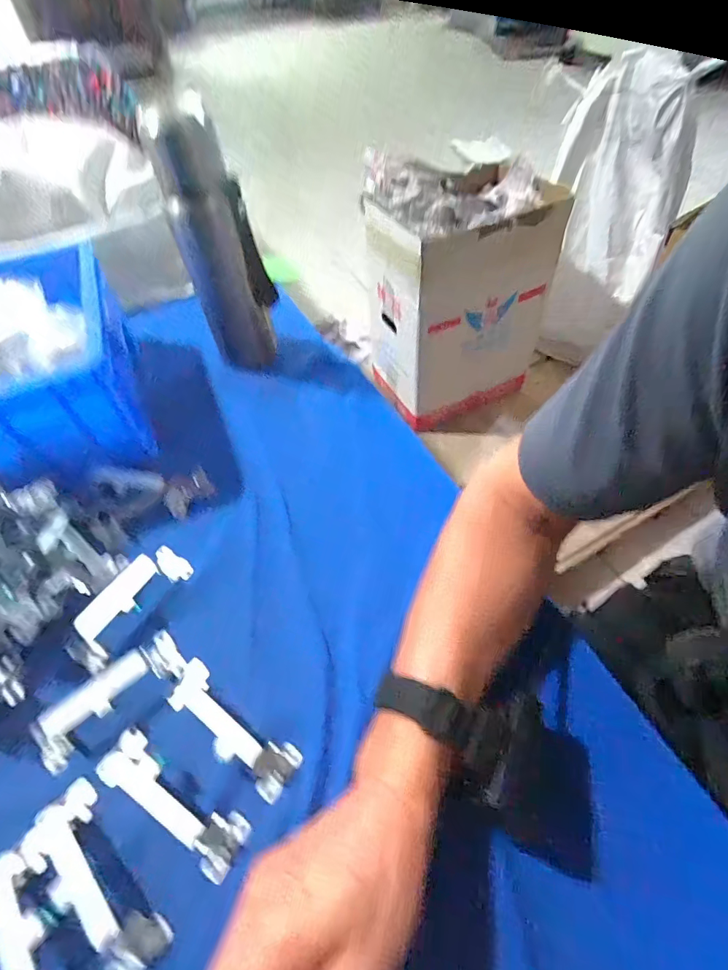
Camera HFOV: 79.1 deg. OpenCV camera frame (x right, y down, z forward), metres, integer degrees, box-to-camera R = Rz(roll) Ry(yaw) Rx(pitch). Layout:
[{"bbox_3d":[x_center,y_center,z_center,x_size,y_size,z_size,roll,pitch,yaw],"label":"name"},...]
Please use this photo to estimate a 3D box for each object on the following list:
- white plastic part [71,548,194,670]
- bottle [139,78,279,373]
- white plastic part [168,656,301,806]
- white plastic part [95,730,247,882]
[{"bbox_3d":[-0.192,0.092,0.358,0.035,0.035,0.103,25,60,18],"label":"white plastic part"},{"bbox_3d":[-0.141,-0.232,0.450,0.078,0.240,0.057,-23,57,-14],"label":"bottle"},{"bbox_3d":[-0.095,0.163,0.303,0.108,0.036,0.031,31,62,21],"label":"white plastic part"},{"bbox_3d":[-0.128,0.200,0.281,0.110,0.029,0.032,25,60,18],"label":"white plastic part"}]

